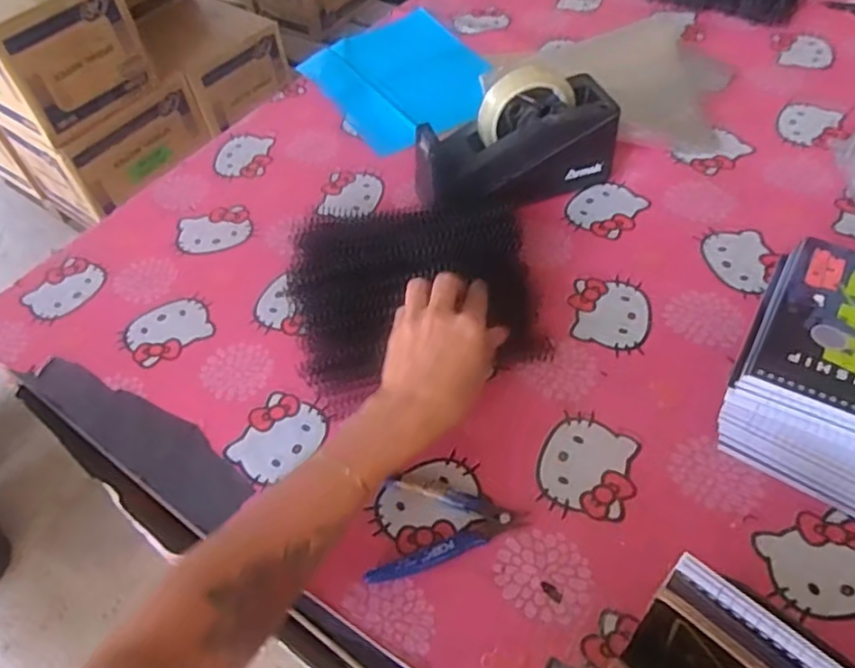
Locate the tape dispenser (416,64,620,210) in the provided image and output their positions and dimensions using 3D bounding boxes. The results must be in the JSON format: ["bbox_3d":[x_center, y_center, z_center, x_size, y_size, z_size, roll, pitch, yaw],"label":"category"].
[{"bbox_3d":[0.085,-0.188,0.670,0.206,0.113,0.084,-22,52,-11],"label":"tape dispenser"}]

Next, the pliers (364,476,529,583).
[{"bbox_3d":[0.015,0.146,0.477,0.102,0.015,0.075,6,53,11],"label":"pliers"}]

